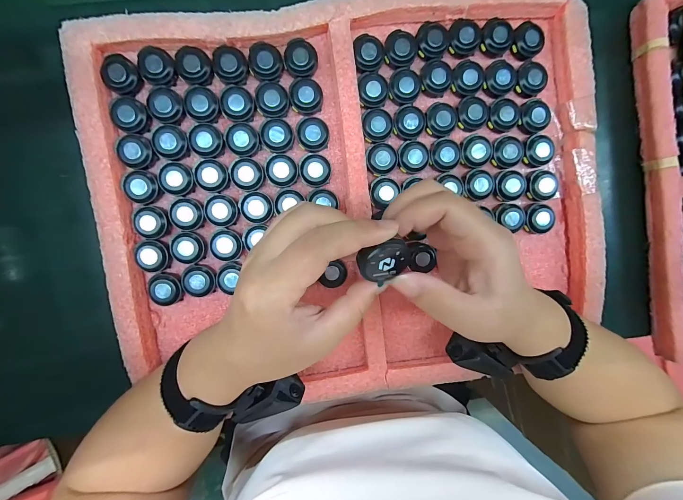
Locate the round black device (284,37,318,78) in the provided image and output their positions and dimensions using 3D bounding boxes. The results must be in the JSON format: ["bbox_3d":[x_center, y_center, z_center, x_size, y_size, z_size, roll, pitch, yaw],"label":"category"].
[{"bbox_3d":[-0.036,-0.170,0.261,0.029,0.013,0.029,0,95,-5],"label":"round black device"}]

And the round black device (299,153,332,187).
[{"bbox_3d":[-0.024,-0.075,0.272,0.029,0.013,0.030,0,95,-5],"label":"round black device"}]

